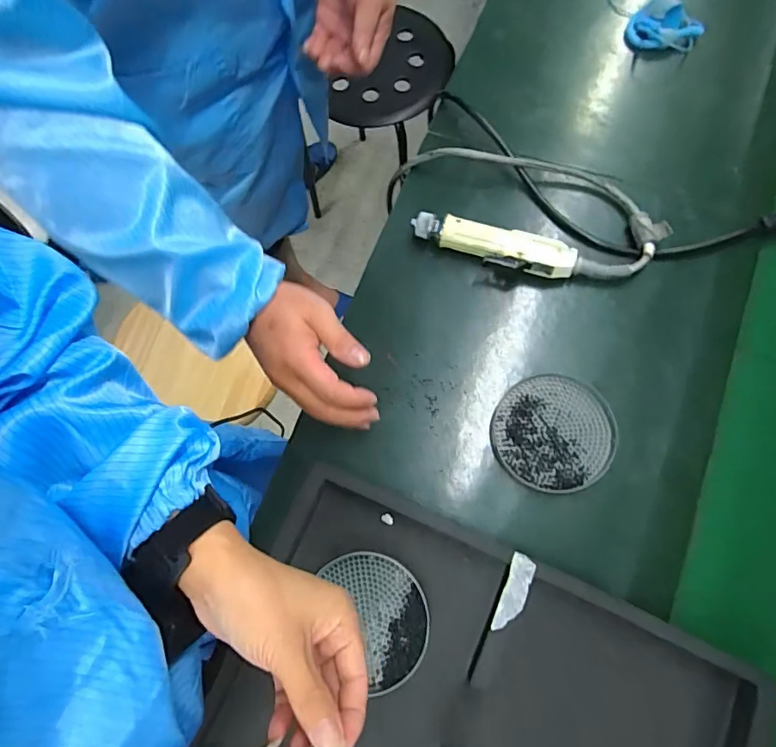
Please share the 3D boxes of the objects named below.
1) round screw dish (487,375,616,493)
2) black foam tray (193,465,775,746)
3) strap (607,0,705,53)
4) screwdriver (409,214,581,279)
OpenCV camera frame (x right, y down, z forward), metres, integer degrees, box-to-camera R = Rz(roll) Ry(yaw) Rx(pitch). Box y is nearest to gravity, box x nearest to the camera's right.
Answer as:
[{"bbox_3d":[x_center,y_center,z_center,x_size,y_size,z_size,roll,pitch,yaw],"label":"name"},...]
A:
[{"bbox_3d":[0.161,0.058,0.478,0.111,0.015,0.112,0,77,1],"label":"round screw dish"},{"bbox_3d":[0.064,0.296,0.411,0.432,0.040,0.290,25,78,7],"label":"black foam tray"},{"bbox_3d":[0.322,-0.458,0.596,0.084,0.034,0.148,-8,77,-1],"label":"strap"},{"bbox_3d":[0.111,-0.137,0.521,0.168,0.034,0.041,17,77,5],"label":"screwdriver"}]

